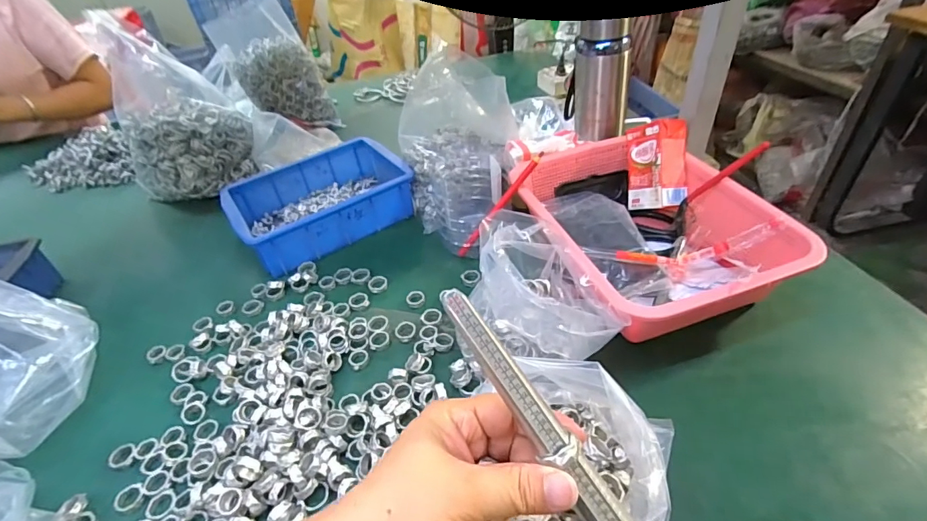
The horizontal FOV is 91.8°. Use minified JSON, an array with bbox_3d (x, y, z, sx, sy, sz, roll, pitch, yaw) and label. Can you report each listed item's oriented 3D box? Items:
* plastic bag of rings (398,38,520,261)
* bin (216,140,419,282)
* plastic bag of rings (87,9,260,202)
[{"bbox_3d":[-0.012,-0.145,0.629,0.161,0.174,0.209,-2,40,6],"label":"plastic bag of rings"},{"bbox_3d":[-0.213,-0.088,0.674,0.242,0.070,0.173,-28,44,-23],"label":"bin"},{"bbox_3d":[-0.490,-0.243,0.766,0.183,0.255,0.199,-29,45,-24],"label":"plastic bag of rings"}]

